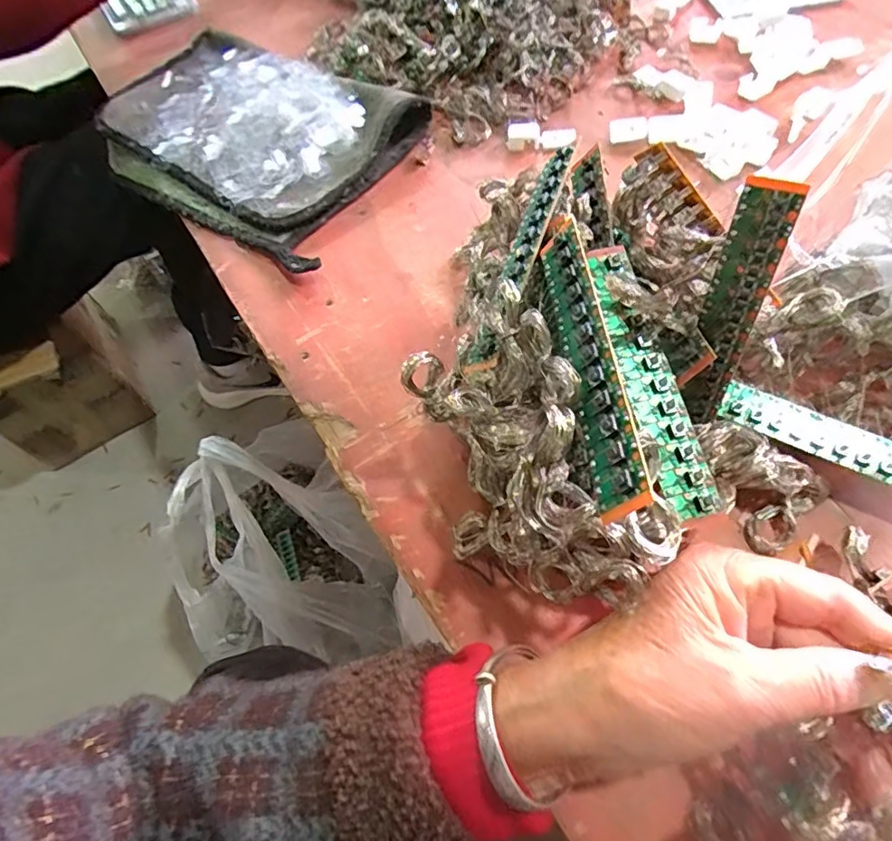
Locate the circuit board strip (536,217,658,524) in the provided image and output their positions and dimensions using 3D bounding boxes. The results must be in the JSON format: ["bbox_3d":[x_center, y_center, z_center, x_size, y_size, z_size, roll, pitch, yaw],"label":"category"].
[{"bbox_3d":[0.050,-0.024,0.206,0.005,0.027,0.126,14,53,-28],"label":"circuit board strip"}]

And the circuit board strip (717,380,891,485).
[{"bbox_3d":[0.190,0.009,0.275,0.103,0.006,0.022,24,79,21],"label":"circuit board strip"}]

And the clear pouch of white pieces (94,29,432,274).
[{"bbox_3d":[-0.176,-0.258,0.486,0.325,0.032,0.193,32,67,22],"label":"clear pouch of white pieces"}]

